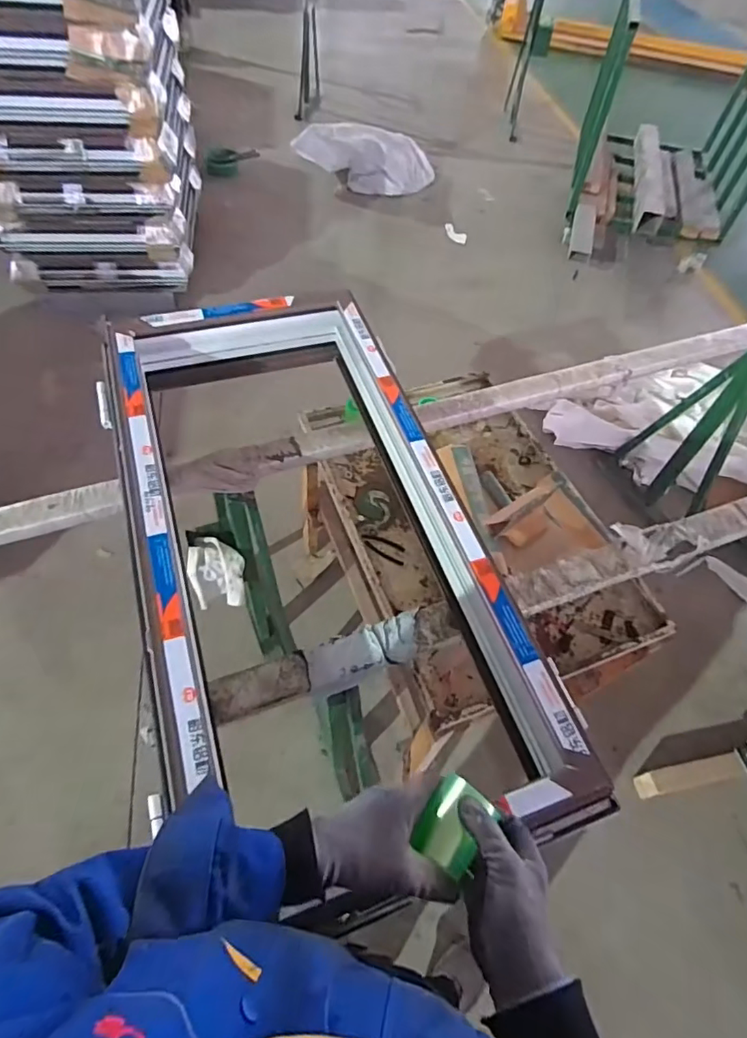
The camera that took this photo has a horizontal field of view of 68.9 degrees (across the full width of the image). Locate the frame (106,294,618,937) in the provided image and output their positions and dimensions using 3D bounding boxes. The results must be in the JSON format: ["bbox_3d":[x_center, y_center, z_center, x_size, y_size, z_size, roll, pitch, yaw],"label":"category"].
[{"bbox_3d":[-0.101,0.014,0.819,0.460,0.135,0.948,-16,58,-14],"label":"frame"}]

